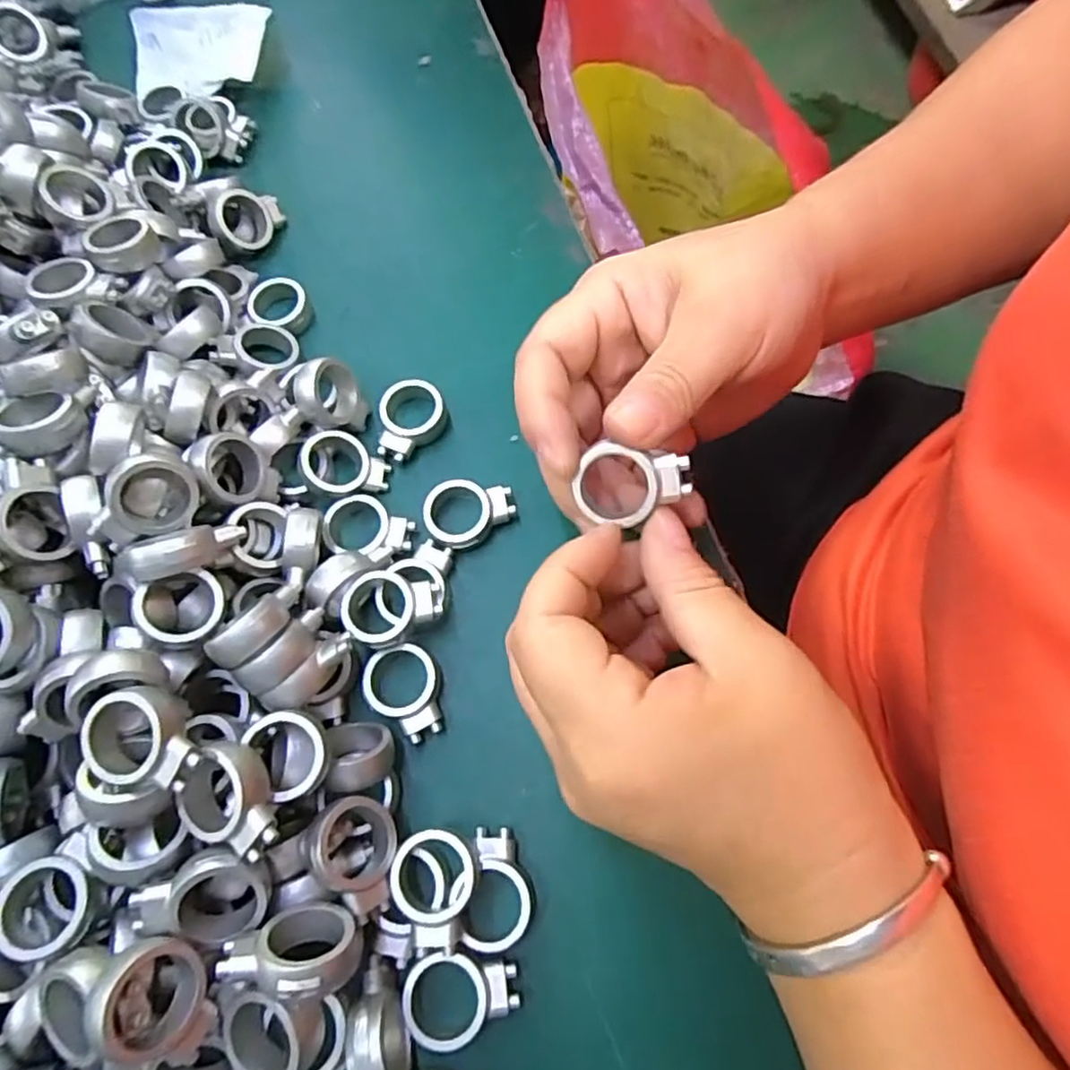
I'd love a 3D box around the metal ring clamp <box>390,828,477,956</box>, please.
[{"bbox_3d":[-0.031,0.108,0.205,0.024,0.011,0.033,2,69,2],"label":"metal ring clamp"}]

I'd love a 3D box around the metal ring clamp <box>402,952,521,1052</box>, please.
[{"bbox_3d":[-0.022,0.137,0.200,0.034,0.009,0.024,-8,69,-2],"label":"metal ring clamp"}]

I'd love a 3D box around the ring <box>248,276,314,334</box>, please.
[{"bbox_3d":[-0.111,-0.099,0.294,0.025,0.009,0.027,-1,69,1],"label":"ring"}]

